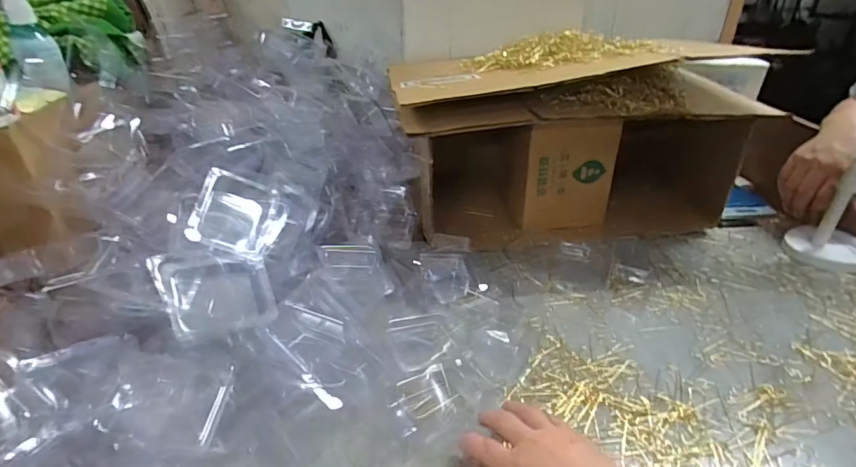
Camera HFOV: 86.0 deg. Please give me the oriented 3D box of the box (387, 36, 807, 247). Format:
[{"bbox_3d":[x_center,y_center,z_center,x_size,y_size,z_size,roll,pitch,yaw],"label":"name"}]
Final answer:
[{"bbox_3d":[0.225,-0.154,0.758,0.514,0.293,0.281,-2,31,-4],"label":"box"}]

